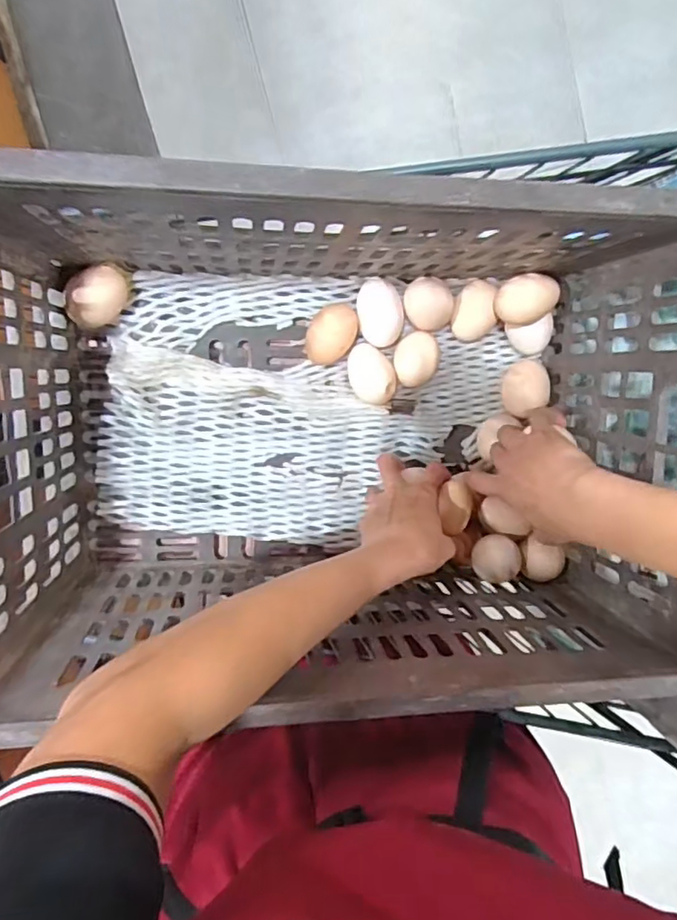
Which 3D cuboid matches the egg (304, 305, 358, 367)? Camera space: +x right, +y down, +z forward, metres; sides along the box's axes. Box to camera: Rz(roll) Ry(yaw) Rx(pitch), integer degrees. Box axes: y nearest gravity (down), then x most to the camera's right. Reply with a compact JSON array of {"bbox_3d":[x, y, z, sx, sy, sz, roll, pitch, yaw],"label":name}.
[{"bbox_3d":[-0.005,-0.113,0.518,0.040,0.035,0.057,36,96,-6],"label":"egg"}]

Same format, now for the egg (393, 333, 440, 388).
[{"bbox_3d":[0.070,-0.093,0.535,0.040,0.047,0.048,39,95,-7],"label":"egg"}]

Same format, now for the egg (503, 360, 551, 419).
[{"bbox_3d":[0.176,-0.069,0.553,0.038,0.041,0.048,-8,98,0],"label":"egg"}]

